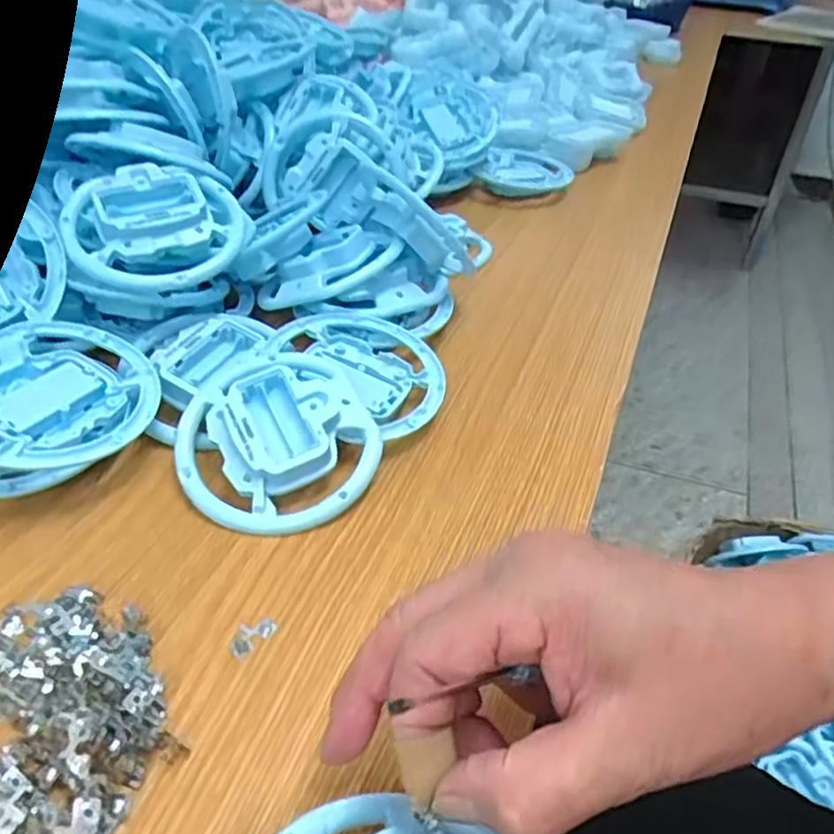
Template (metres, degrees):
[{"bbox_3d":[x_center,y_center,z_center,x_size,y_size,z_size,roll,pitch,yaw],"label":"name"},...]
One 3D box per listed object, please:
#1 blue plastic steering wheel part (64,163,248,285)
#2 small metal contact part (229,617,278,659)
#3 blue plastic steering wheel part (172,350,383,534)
[{"bbox_3d":[-0.154,-0.111,0.419,0.099,0.035,0.081,-11,66,-18],"label":"blue plastic steering wheel part"},{"bbox_3d":[-0.070,0.090,0.295,0.021,0.004,0.013,-29,49,-33],"label":"small metal contact part"},{"bbox_3d":[-0.071,0.008,0.363,0.101,0.030,0.102,8,53,-2],"label":"blue plastic steering wheel part"}]

